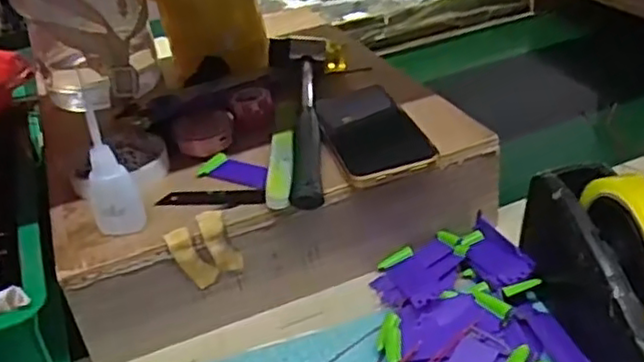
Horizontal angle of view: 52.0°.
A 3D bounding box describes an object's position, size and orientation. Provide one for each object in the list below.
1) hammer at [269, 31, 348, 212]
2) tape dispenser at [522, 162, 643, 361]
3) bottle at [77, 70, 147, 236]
[{"bbox_3d":[-0.009,-0.062,0.568,0.071,0.029,0.256,-7,33,1],"label":"hammer"},{"bbox_3d":[0.197,0.063,0.426,0.056,0.108,0.192,-11,33,-6],"label":"tape dispenser"},{"bbox_3d":[-0.150,-0.012,0.456,0.032,0.113,0.033,-18,34,-16],"label":"bottle"}]

